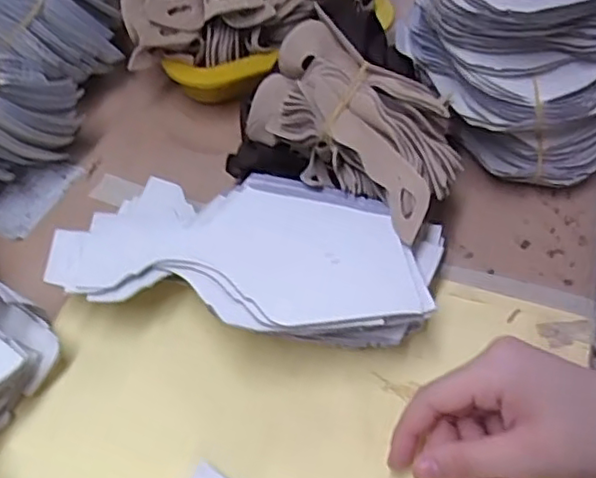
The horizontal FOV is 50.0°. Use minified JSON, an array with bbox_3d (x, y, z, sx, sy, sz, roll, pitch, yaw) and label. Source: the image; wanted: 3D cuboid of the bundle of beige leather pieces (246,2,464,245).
[{"bbox_3d":[0.038,-0.082,0.411,0.149,0.043,0.097,32,59,20],"label":"bundle of beige leather pieces"}]

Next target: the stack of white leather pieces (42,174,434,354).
[{"bbox_3d":[-0.029,0.013,0.391,0.216,0.050,0.105,13,55,8],"label":"stack of white leather pieces"}]

